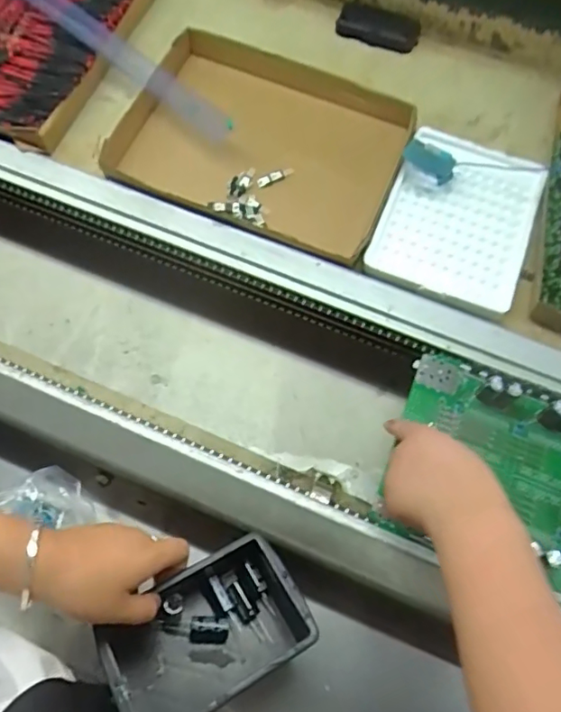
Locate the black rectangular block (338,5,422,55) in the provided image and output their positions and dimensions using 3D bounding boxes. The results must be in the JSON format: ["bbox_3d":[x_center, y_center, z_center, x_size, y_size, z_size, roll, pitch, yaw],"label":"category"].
[{"bbox_3d":[0.127,-0.424,0.704,0.104,0.016,0.042,15,106,4],"label":"black rectangular block"}]

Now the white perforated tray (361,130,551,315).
[{"bbox_3d":[0.198,-0.154,0.598,0.154,0.032,0.202,21,69,8],"label":"white perforated tray"}]

